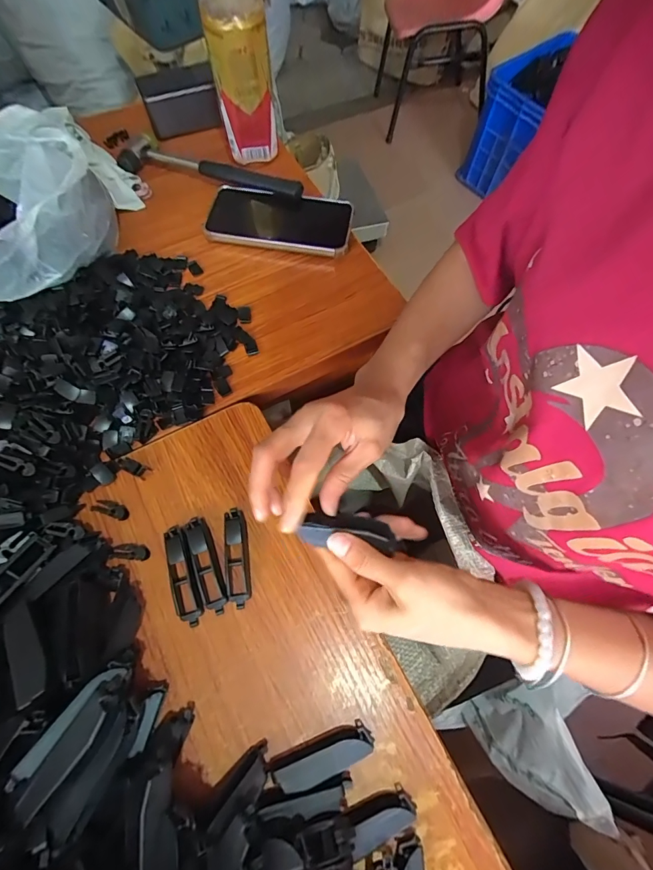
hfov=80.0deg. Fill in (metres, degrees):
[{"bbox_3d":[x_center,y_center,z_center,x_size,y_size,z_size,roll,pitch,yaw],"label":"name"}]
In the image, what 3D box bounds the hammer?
[{"bbox_3d":[-0.142,-0.333,0.484,0.242,0.028,0.058,16,68,4],"label":"hammer"}]

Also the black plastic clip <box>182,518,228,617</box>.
[{"bbox_3d":[-0.098,0.105,0.319,0.020,0.014,0.079,-20,70,-10],"label":"black plastic clip"}]

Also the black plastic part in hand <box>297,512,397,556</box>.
[{"bbox_3d":[0.015,0.067,0.270,0.066,0.019,0.022,5,68,4],"label":"black plastic part in hand"}]

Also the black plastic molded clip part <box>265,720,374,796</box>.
[{"bbox_3d":[-0.004,0.227,0.275,0.072,0.017,0.020,-19,70,-9],"label":"black plastic molded clip part"}]

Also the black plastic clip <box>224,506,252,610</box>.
[{"bbox_3d":[-0.074,0.100,0.323,0.018,0.015,0.079,-7,68,-5],"label":"black plastic clip"}]

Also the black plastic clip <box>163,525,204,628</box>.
[{"bbox_3d":[-0.116,0.113,0.315,0.020,0.015,0.078,-16,69,-8],"label":"black plastic clip"}]

